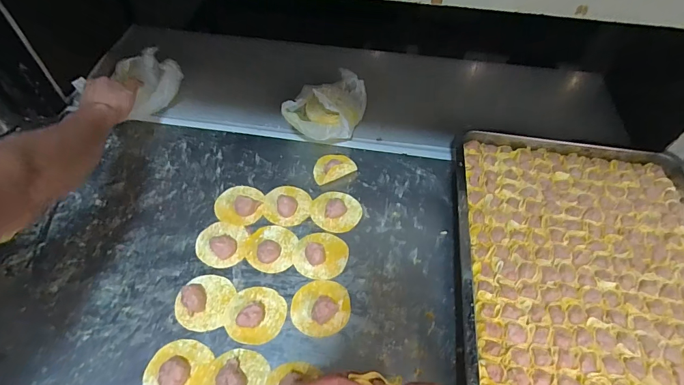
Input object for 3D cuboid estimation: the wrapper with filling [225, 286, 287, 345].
[{"bbox_3d":[-0.118,0.163,0.519,0.078,0.020,0.078,9,53,4],"label":"wrapper with filling"}]

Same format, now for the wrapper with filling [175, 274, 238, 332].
[{"bbox_3d":[-0.193,0.147,0.528,0.072,0.026,0.078,10,53,5],"label":"wrapper with filling"}]

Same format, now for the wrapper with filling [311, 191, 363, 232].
[{"bbox_3d":[-0.010,0.026,0.629,0.082,0.019,0.075,29,57,18],"label":"wrapper with filling"}]

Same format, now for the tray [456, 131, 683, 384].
[{"bbox_3d":[0.361,0.151,0.533,0.393,0.053,0.598,8,53,3],"label":"tray"}]

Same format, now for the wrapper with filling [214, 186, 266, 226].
[{"bbox_3d":[-0.171,0.015,0.632,0.077,0.021,0.077,3,53,0],"label":"wrapper with filling"}]

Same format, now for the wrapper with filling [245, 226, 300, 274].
[{"bbox_3d":[-0.109,0.082,0.586,0.075,0.017,0.080,6,53,2],"label":"wrapper with filling"}]

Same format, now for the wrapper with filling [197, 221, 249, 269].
[{"bbox_3d":[-0.187,0.075,0.585,0.076,0.020,0.076,2,53,-1],"label":"wrapper with filling"}]

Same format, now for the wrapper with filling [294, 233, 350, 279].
[{"bbox_3d":[-0.032,0.089,0.577,0.080,0.024,0.077,1,53,-2],"label":"wrapper with filling"}]

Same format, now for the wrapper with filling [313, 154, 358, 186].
[{"bbox_3d":[-0.015,-0.051,0.681,0.075,0.028,0.059,-21,56,-17],"label":"wrapper with filling"}]

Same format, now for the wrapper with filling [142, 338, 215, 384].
[{"bbox_3d":[-0.208,0.222,0.473,0.076,0.020,0.078,9,53,4],"label":"wrapper with filling"}]

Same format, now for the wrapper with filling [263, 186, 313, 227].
[{"bbox_3d":[-0.091,0.015,0.635,0.076,0.022,0.080,1,53,-2],"label":"wrapper with filling"}]

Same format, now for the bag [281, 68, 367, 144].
[{"bbox_3d":[-0.030,-0.154,0.712,0.121,0.101,0.162,15,54,9],"label":"bag"}]

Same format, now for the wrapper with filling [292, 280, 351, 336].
[{"bbox_3d":[-0.029,0.155,0.528,0.080,0.025,0.078,1,53,-2],"label":"wrapper with filling"}]

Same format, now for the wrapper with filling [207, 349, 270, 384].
[{"bbox_3d":[-0.130,0.232,0.467,0.073,0.022,0.077,1,53,-2],"label":"wrapper with filling"}]

